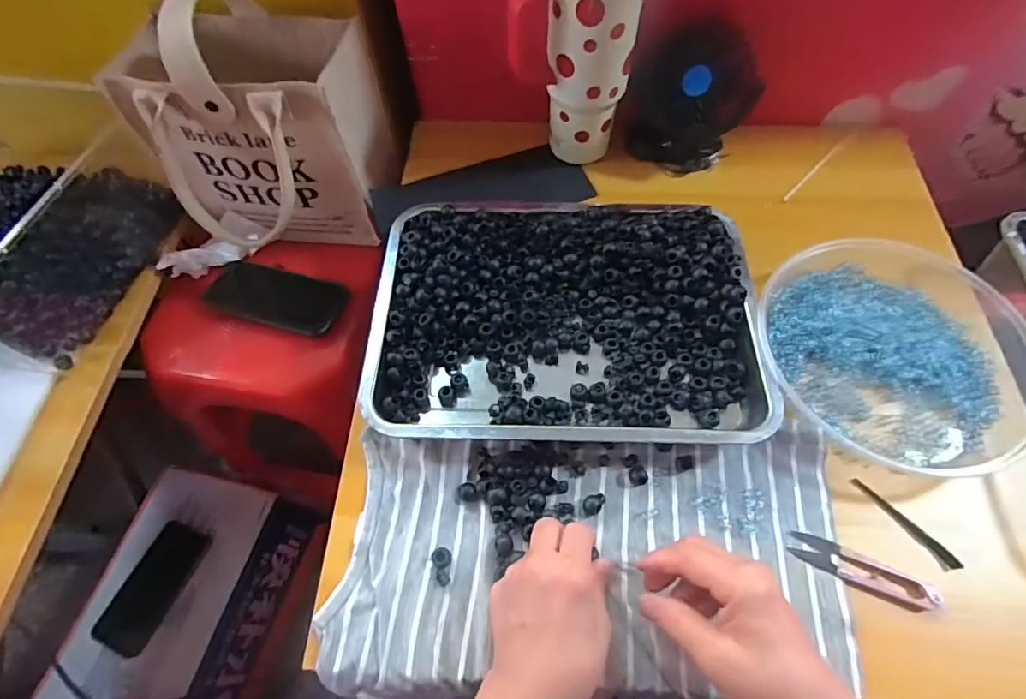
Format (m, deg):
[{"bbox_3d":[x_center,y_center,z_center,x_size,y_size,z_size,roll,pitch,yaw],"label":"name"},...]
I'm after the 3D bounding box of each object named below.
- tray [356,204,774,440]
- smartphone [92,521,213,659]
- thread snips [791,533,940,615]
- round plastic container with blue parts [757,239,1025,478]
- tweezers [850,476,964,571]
[{"bbox_3d":[0.047,-0.031,0.493,0.339,0.045,0.244,0,62,2],"label":"tray"},{"bbox_3d":[-0.514,0.339,0.754,0.081,0.017,0.170,17,64,11],"label":"smartphone"},{"bbox_3d":[0.266,0.168,0.400,0.101,0.008,0.026,24,66,14],"label":"thread snips"},{"bbox_3d":[0.337,-0.008,0.473,0.228,0.039,0.231,-1,62,2],"label":"round plastic container with blue parts"},{"bbox_3d":[0.312,0.138,0.420,0.008,0.011,0.089,-36,67,-15],"label":"tweezers"}]

